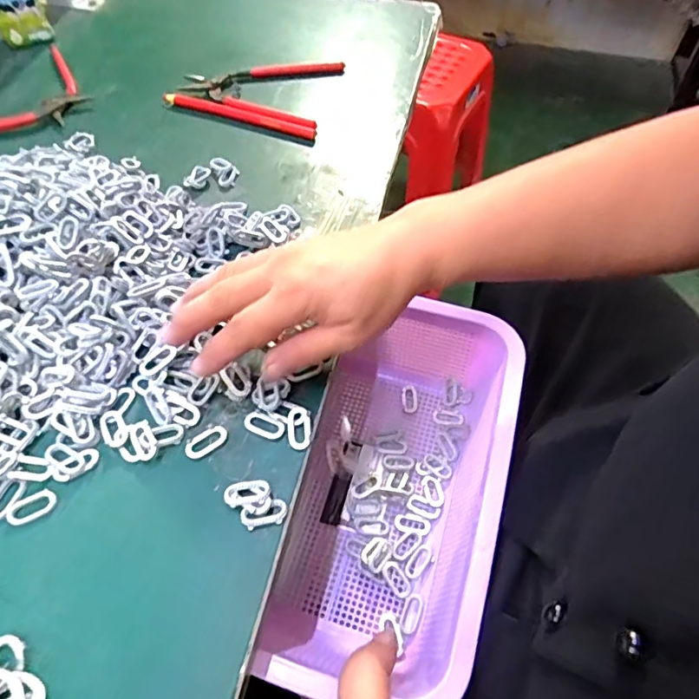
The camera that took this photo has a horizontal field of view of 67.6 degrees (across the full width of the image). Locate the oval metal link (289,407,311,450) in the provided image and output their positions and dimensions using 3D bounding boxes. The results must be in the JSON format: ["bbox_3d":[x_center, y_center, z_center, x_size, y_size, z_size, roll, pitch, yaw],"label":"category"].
[{"bbox_3d":[-0.030,0.046,0.310,0.012,0.005,0.026,-10,55,-5],"label":"oval metal link"}]

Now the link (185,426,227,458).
[{"bbox_3d":[-0.084,0.054,0.306,0.025,0.004,0.013,-29,59,-18],"label":"link"}]

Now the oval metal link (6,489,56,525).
[{"bbox_3d":[-0.174,0.086,0.286,0.025,0.004,0.013,-28,59,-17],"label":"oval metal link"}]

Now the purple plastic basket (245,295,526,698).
[{"bbox_3d":[0.036,0.086,0.364,0.131,0.078,0.252,16,60,12],"label":"purple plastic basket"}]

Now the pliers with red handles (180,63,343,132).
[{"bbox_3d":[-0.093,-0.265,0.529,0.150,0.015,0.117,10,56,8],"label":"pliers with red handles"}]

